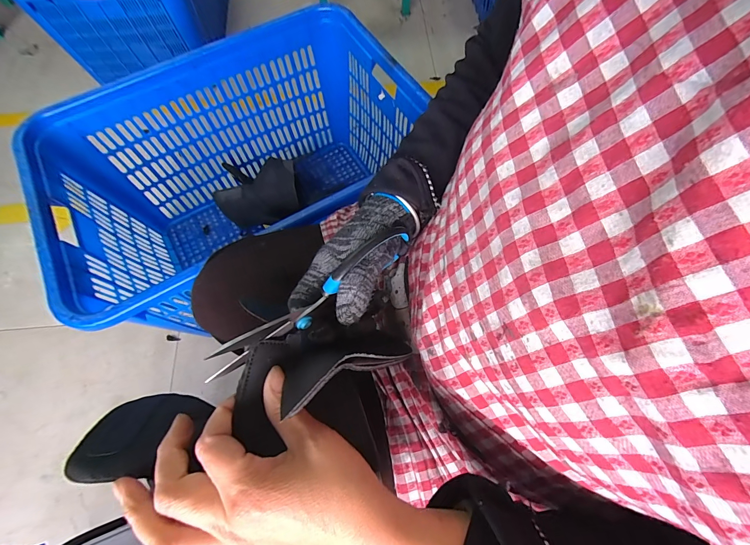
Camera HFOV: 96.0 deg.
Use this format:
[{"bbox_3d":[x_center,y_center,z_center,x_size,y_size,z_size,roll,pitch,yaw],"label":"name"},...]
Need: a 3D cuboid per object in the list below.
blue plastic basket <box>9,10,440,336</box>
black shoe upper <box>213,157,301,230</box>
[{"bbox_3d":[-0.270,-0.195,0.816,0.701,0.399,0.486,-31,70,-12],"label":"blue plastic basket"},{"bbox_3d":[-0.304,-0.207,0.872,0.197,0.025,0.161,-10,91,-8],"label":"black shoe upper"}]

